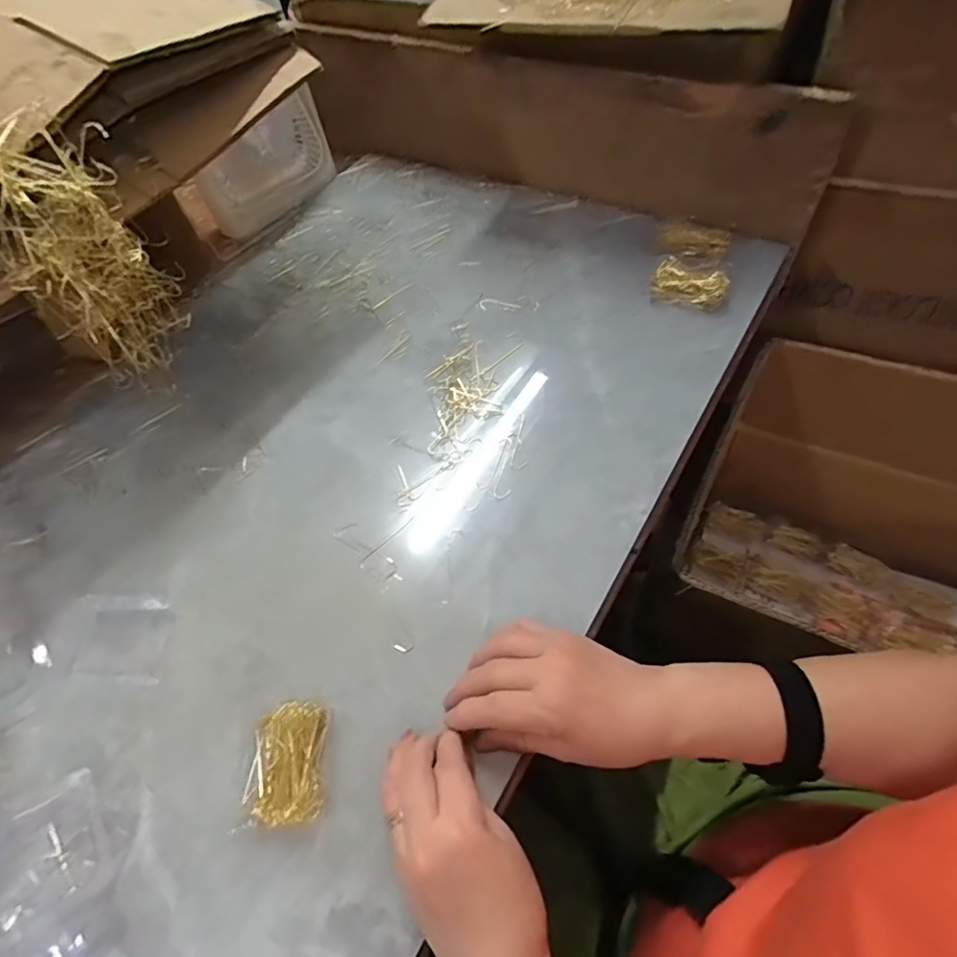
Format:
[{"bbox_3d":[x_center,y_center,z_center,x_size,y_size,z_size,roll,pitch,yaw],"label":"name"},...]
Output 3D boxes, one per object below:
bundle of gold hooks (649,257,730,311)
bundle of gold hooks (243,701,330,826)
[{"bbox_3d":[0.214,-0.199,0.562,0.078,0.026,0.037,30,66,24],"label":"bundle of gold hooks"},{"bbox_3d":[-0.124,0.183,0.357,0.048,0.017,0.068,-8,56,2],"label":"bundle of gold hooks"}]

